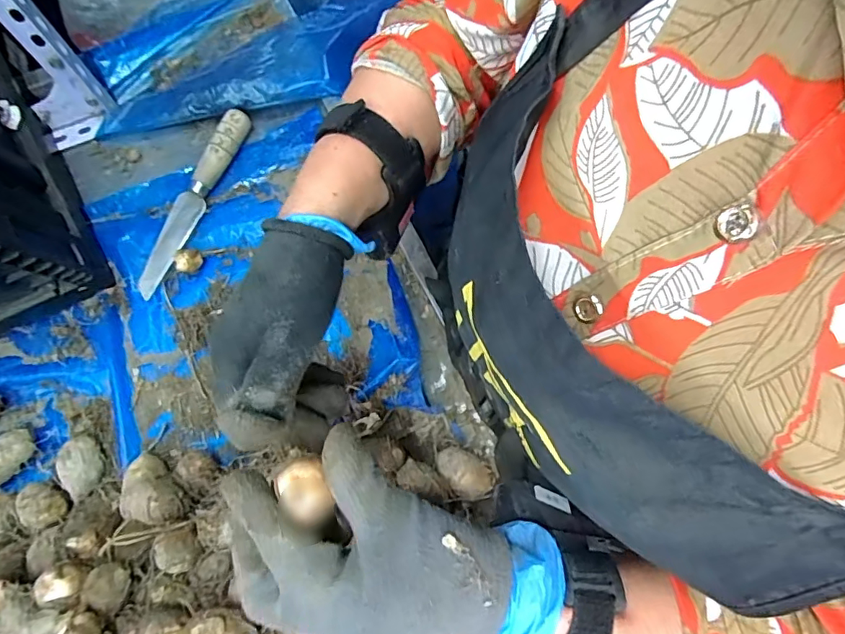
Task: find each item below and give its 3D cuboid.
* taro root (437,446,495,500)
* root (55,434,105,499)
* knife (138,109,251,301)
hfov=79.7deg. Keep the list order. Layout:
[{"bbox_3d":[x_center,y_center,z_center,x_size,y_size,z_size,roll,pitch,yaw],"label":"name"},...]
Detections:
[{"bbox_3d":[0.035,0.132,0.431,0.049,0.032,0.033,32,78,7],"label":"taro root"},{"bbox_3d":[-0.289,0.127,0.432,0.028,0.027,0.049,-17,76,-5],"label":"root"},{"bbox_3d":[-0.229,-0.117,0.500,0.028,0.025,0.201,25,77,6],"label":"knife"}]

